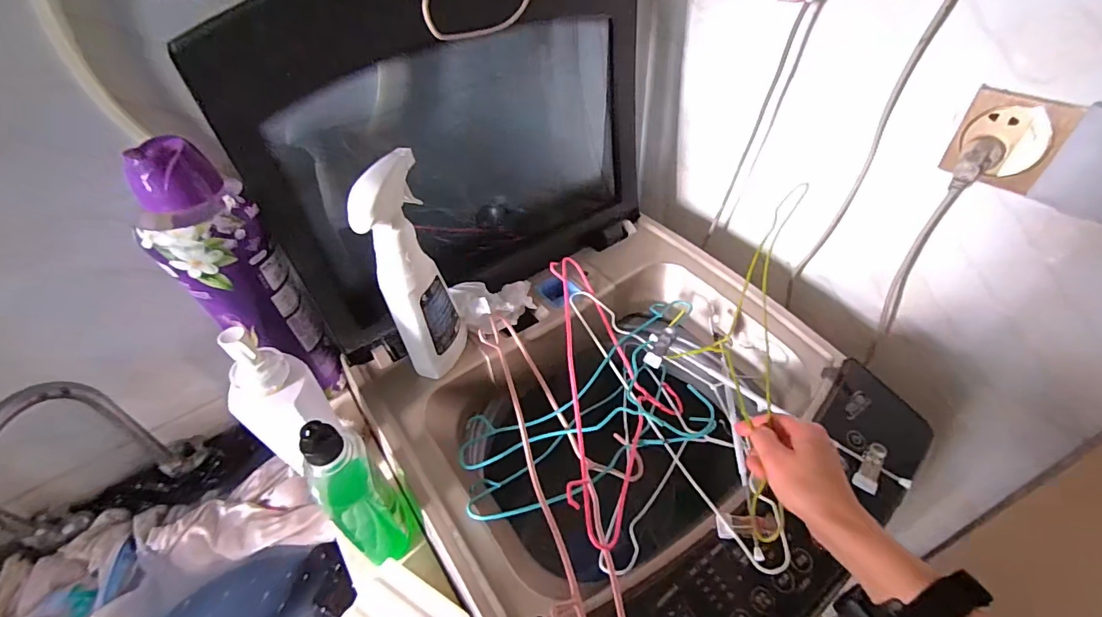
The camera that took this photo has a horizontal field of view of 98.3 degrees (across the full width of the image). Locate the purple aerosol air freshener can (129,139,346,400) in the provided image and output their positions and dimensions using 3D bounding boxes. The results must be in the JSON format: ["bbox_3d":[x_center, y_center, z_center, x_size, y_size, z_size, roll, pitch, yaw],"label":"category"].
[{"bbox_3d":[-0.341,-0.019,0.526,0.110,0.311,0.076,-16,46,-11],"label":"purple aerosol air freshener can"}]

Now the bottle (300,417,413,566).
[{"bbox_3d":[-0.178,0.170,0.438,0.052,0.186,0.064,-29,50,-23],"label":"bottle"}]

